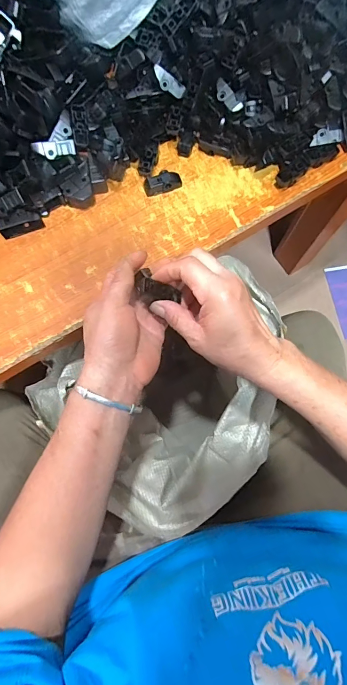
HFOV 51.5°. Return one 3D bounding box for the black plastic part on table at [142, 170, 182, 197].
[{"bbox_3d":[-0.013,-0.196,0.440,0.045,0.019,0.019,-15,76,-5],"label":"black plastic part on table"}]

